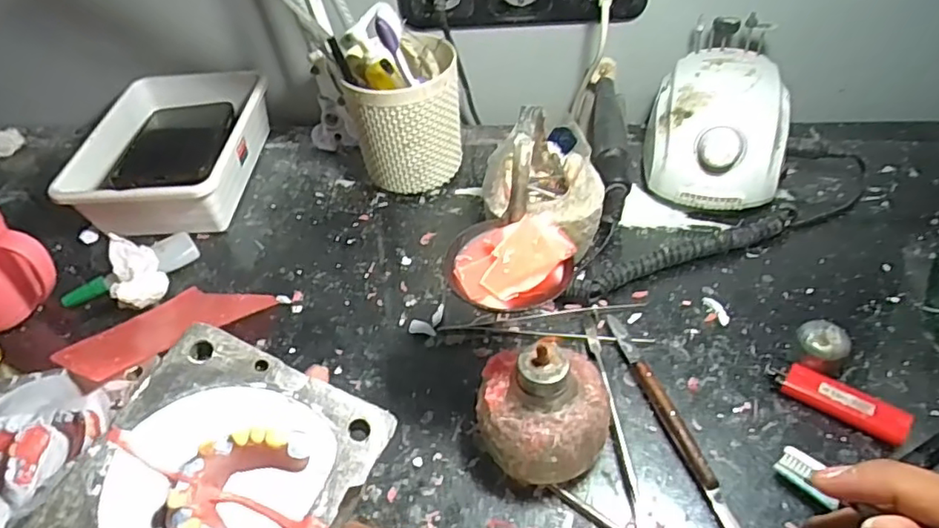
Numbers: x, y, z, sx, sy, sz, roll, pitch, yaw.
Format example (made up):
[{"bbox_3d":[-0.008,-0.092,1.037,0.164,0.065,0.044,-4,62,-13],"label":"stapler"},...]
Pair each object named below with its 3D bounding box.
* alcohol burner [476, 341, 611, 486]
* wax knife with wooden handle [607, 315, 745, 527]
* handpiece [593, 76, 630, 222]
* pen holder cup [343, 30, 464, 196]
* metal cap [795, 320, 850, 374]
[{"bbox_3d":[0.042,0.086,0.339,0.071,0.075,0.063,-3,48,3],"label":"alcohol burner"},{"bbox_3d":[0.126,0.098,0.362,0.012,0.012,0.170,-16,48,-8],"label":"wax knife with wooden handle"},{"bbox_3d":[0.121,-0.108,0.506,0.030,0.023,0.174,2,48,7],"label":"handpiece"},{"bbox_3d":[-0.050,-0.130,0.528,0.084,0.113,0.091,-3,48,3],"label":"pen holder cup"},{"bbox_3d":[0.227,0.054,0.386,0.029,0.028,0.028,20,53,22],"label":"metal cap"}]

